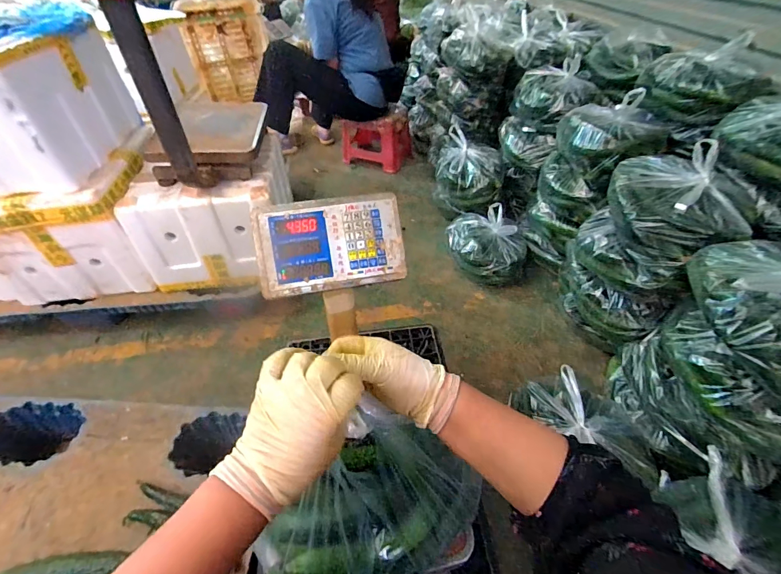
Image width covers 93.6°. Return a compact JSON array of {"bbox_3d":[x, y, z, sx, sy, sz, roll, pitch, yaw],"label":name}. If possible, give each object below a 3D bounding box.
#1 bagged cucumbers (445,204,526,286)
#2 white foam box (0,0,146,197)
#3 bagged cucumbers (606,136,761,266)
[{"bbox_3d":[0.373,-0.157,1.372,0.274,0.218,0.328,-17,47,-15],"label":"bagged cucumbers"},{"bbox_3d":[-0.986,-0.487,0.943,0.398,0.307,0.468,-3,45,-2],"label":"white foam box"},{"bbox_3d":[0.688,-0.211,0.878,0.299,0.156,0.269,26,52,25],"label":"bagged cucumbers"}]

